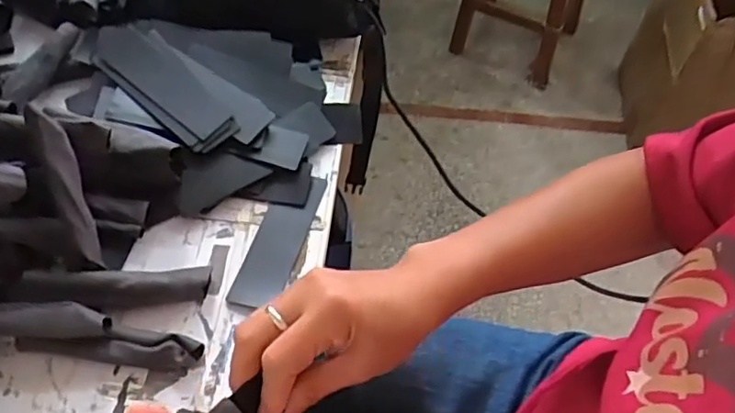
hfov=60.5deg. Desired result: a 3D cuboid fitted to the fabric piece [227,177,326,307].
[{"bbox_3d":[-0.082,0.030,0.585,0.043,0.007,0.143,23,60,-6],"label":"fabric piece"}]

